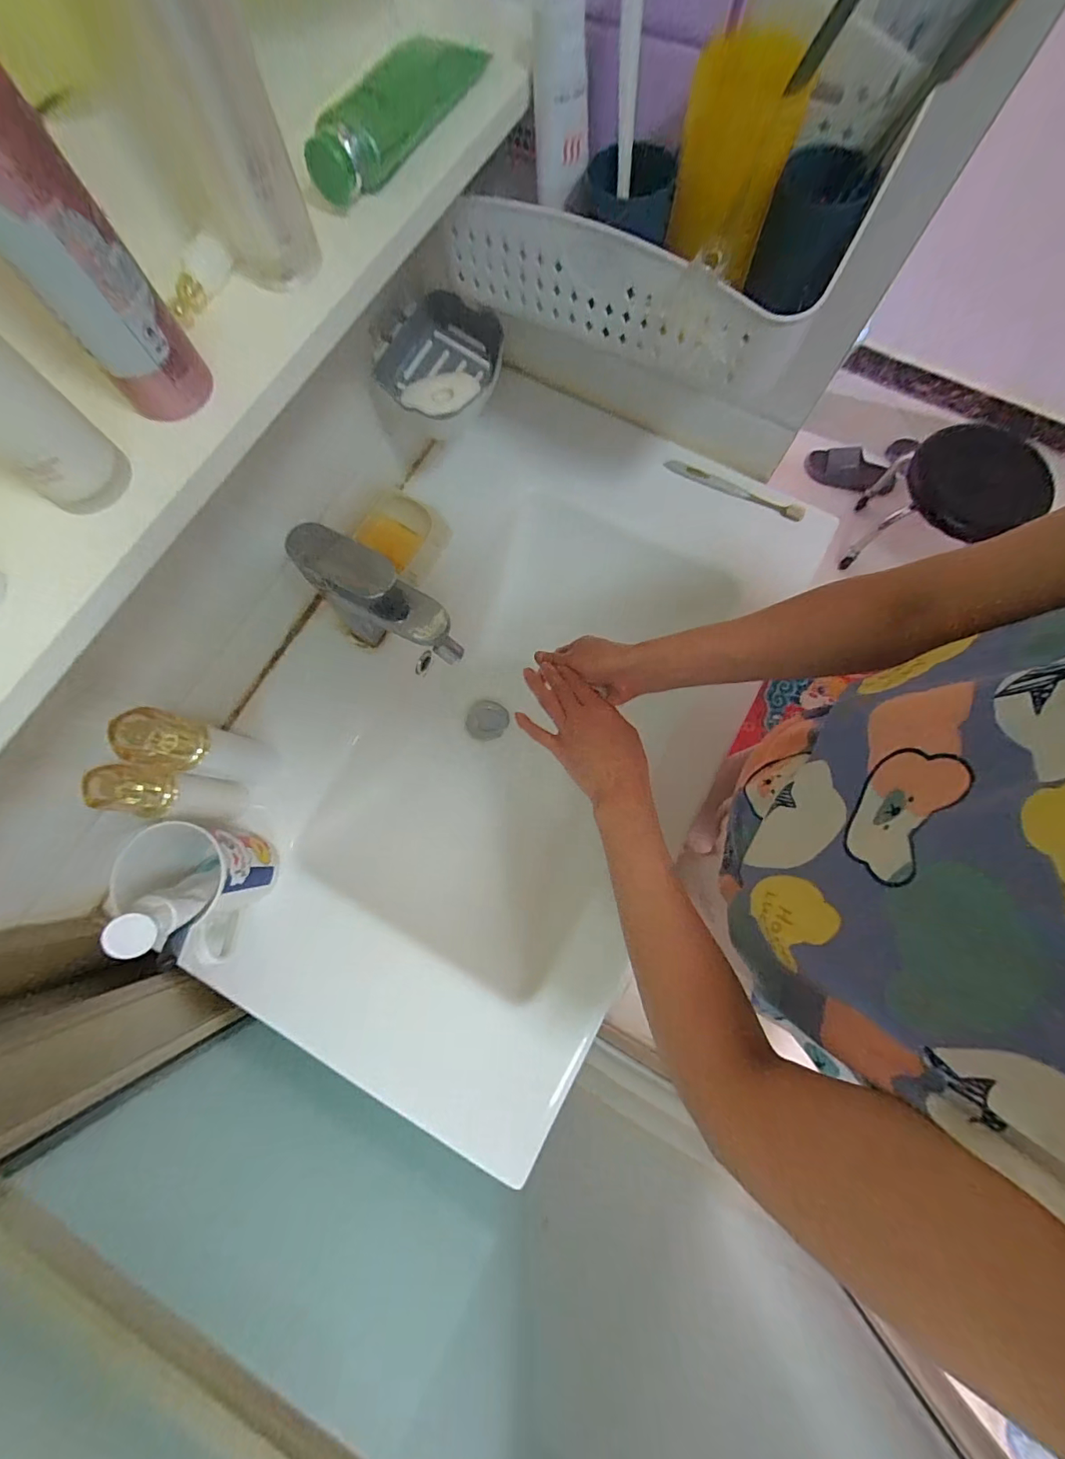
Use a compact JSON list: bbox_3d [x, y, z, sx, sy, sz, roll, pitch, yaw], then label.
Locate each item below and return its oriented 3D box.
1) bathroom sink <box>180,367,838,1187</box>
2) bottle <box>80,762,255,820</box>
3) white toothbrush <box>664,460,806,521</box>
[{"bbox_3d":[-0.053,-0.006,0.644,0.484,0.190,0.779,28,79,7],"label":"bathroom sink"},{"bbox_3d":[-0.325,0.060,0.446,0.034,0.161,0.041,5,77,2],"label":"bottle"},{"bbox_3d":[0.259,-0.308,0.628,0.184,0.019,0.015,26,78,7],"label":"white toothbrush"}]

